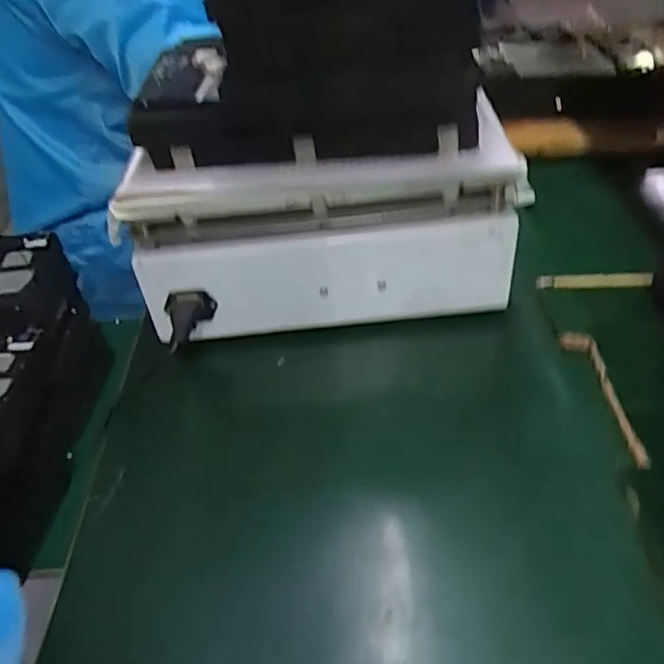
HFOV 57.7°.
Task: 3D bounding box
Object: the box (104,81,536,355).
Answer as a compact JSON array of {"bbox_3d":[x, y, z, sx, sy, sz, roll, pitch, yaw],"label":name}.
[{"bbox_3d":[-0.007,-0.068,0.473,0.294,0.144,0.073,-9,42,-5],"label":"box"}]

